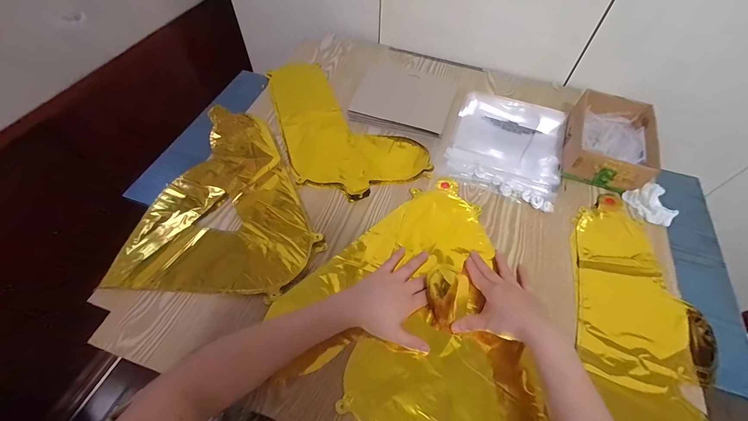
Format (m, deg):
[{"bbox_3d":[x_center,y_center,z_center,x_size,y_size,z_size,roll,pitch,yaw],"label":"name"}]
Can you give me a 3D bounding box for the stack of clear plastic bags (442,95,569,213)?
[{"bbox_3d":[0.260,-0.136,0.629,0.204,0.017,0.266,19,57,9],"label":"stack of clear plastic bags"}]

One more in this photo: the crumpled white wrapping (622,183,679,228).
[{"bbox_3d":[0.464,-0.014,0.540,0.039,0.031,0.076,-29,62,-21],"label":"crumpled white wrapping"}]

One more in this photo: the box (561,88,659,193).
[{"bbox_3d":[0.429,-0.134,0.599,0.127,0.059,0.201,20,57,10],"label":"box"}]

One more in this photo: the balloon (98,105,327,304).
[{"bbox_3d":[-0.220,-0.032,0.543,0.272,0.010,0.345,5,56,0],"label":"balloon"}]

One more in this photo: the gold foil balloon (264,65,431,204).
[{"bbox_3d":[-0.076,-0.182,0.646,0.222,0.010,0.381,-20,59,-16],"label":"gold foil balloon"}]

